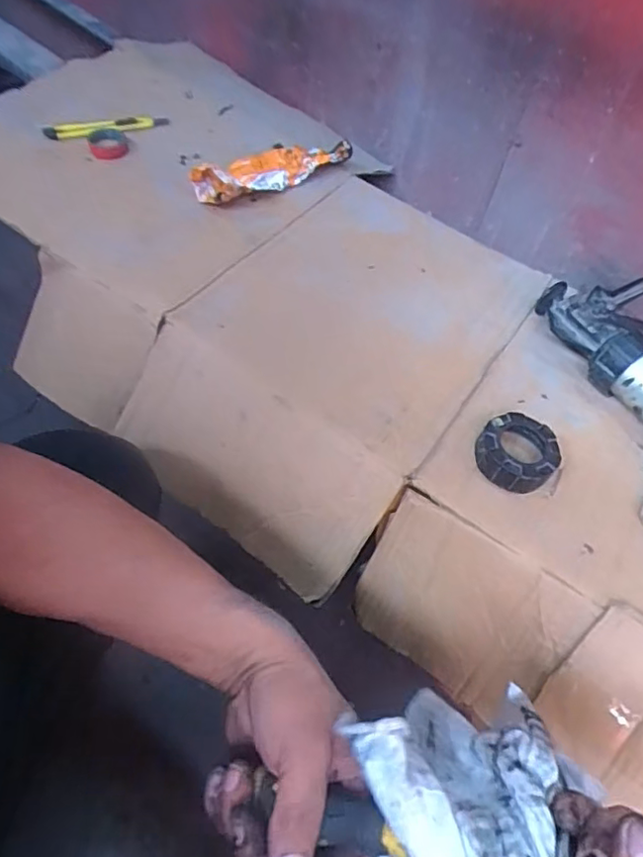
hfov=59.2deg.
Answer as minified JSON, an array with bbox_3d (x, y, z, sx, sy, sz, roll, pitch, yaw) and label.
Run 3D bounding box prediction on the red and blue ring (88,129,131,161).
[{"bbox_3d":[-0.248,-0.331,0.661,0.042,0.013,0.047,-17,60,-15],"label":"red and blue ring"}]

